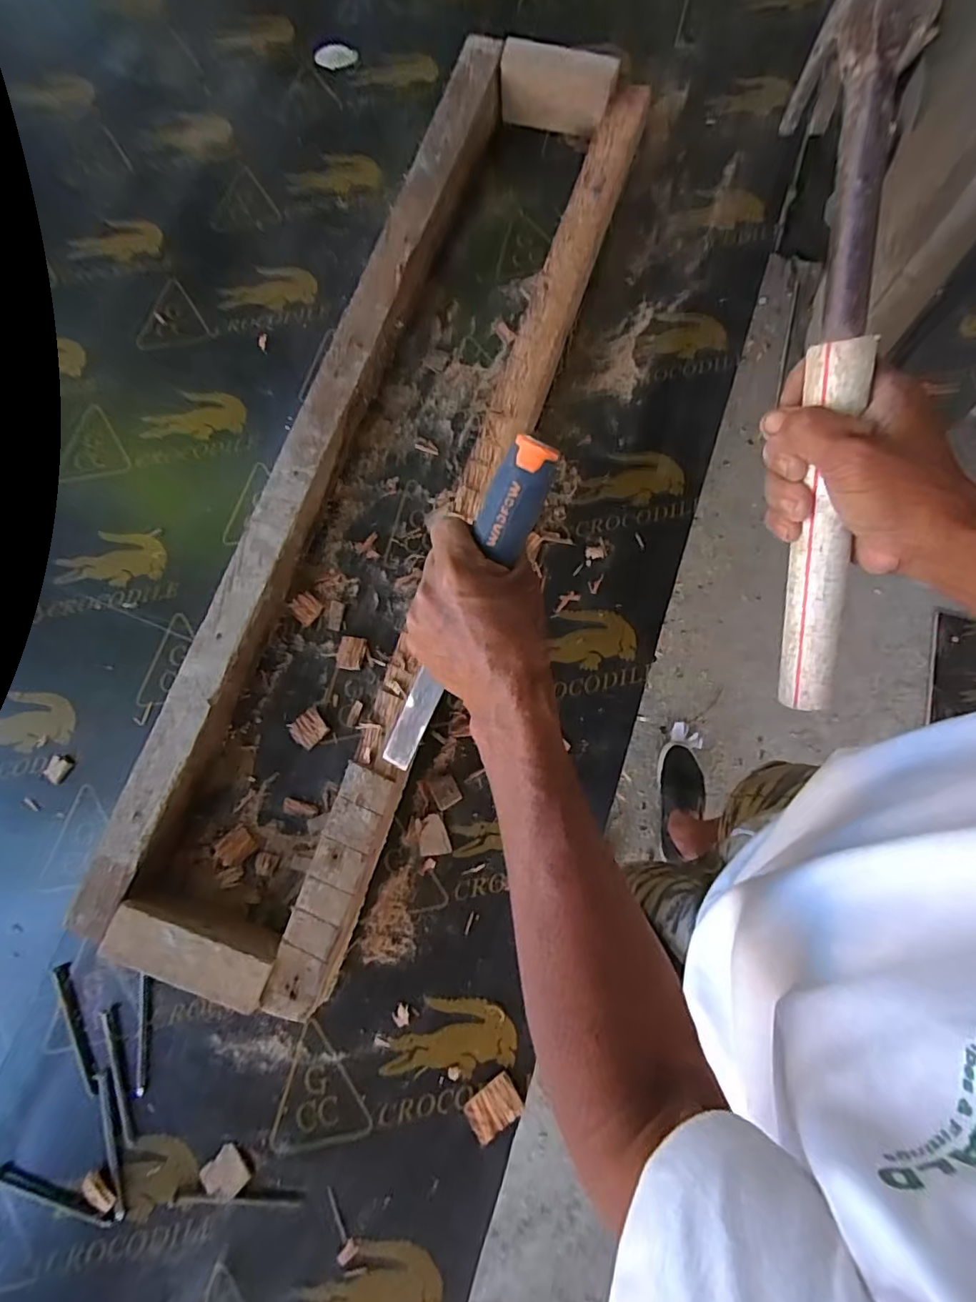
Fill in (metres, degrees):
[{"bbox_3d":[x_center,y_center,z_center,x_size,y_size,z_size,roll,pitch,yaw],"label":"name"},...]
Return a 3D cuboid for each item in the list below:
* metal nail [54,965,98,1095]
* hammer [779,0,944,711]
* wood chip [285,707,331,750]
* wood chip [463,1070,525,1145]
[{"bbox_3d":[-0.331,0.303,0.450,0.010,0.006,0.101,-26,77,-4],"label":"metal nail"},{"bbox_3d":[0.191,-0.135,0.310,0.025,0.090,0.362,-6,111,0],"label":"hammer"},{"bbox_3d":[-0.157,0.068,0.491,0.030,0.006,0.030,-37,78,-7],"label":"wood chip"},{"bbox_3d":[0.005,0.353,0.434,0.040,0.004,0.030,-33,62,-10],"label":"wood chip"}]

